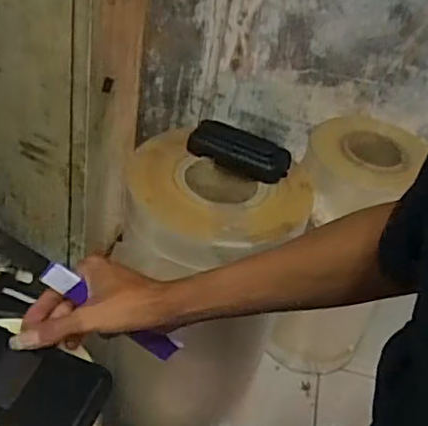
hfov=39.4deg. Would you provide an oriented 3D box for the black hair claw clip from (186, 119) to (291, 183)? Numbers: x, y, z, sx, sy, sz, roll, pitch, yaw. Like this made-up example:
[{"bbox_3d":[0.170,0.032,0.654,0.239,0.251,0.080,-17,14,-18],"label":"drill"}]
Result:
[{"bbox_3d":[0.027,-0.066,0.630,0.106,0.029,0.036,20,41,17],"label":"black hair claw clip"}]

